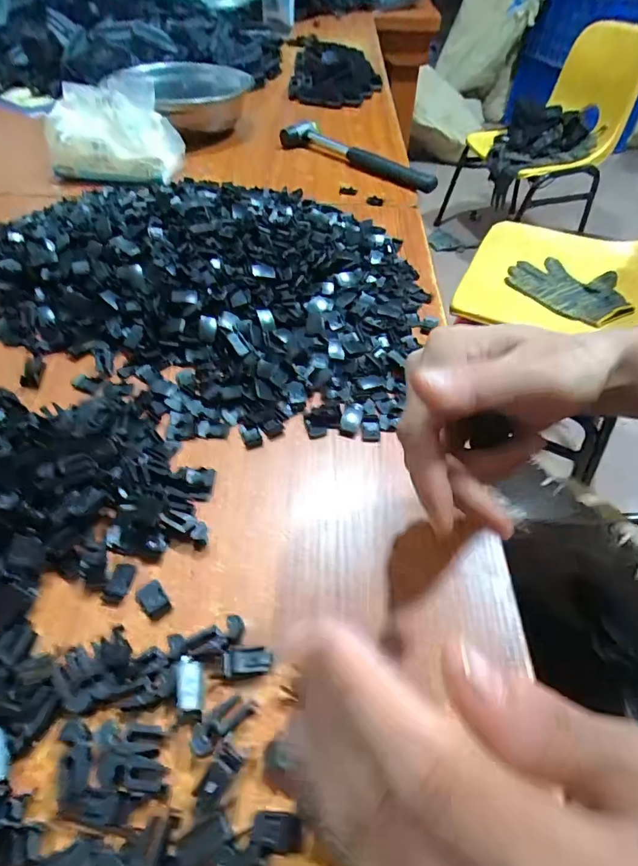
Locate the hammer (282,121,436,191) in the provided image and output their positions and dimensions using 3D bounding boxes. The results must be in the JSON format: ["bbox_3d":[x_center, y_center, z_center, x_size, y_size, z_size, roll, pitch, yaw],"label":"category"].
[{"bbox_3d":[0.051,-0.355,0.579,0.232,0.024,0.041,34,58,24],"label":"hammer"}]

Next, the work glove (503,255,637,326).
[{"bbox_3d":[0.421,-0.242,0.759,0.137,0.025,0.190,-33,58,-25],"label":"work glove"}]

